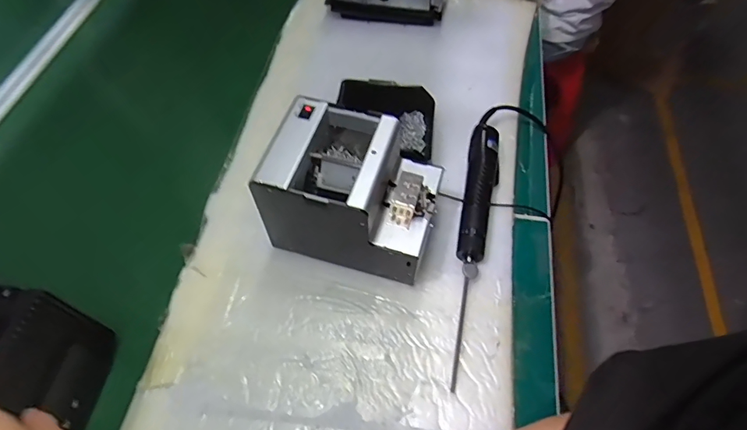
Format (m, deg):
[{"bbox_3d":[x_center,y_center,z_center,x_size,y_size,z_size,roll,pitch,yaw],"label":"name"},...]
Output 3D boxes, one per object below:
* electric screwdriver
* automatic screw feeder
[{"bbox_3d":[0.120,0.027,0.553,0.039,0.041,0.334,11,59,8],"label":"electric screwdriver"},{"bbox_3d":[-0.018,-0.028,0.522,0.173,0.145,0.132,14,59,10],"label":"automatic screw feeder"}]

